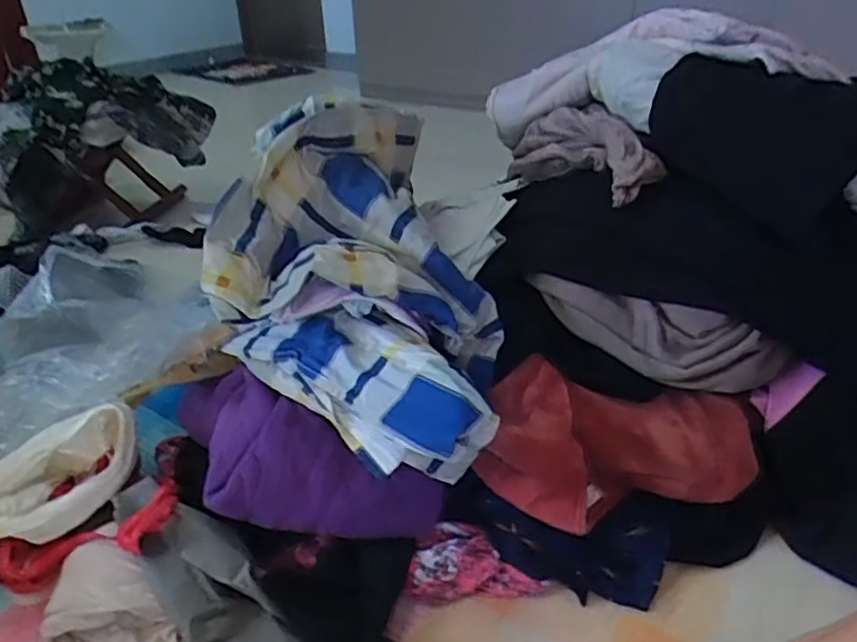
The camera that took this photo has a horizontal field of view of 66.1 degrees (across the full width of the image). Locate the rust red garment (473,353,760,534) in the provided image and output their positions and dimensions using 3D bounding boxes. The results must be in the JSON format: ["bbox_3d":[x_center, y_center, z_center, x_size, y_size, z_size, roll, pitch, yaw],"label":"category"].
[{"bbox_3d":[0.208,0.134,0.708,0.301,0.100,0.142,2,31,7],"label":"rust red garment"}]

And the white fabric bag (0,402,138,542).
[{"bbox_3d":[-0.400,0.176,0.710,0.205,0.075,0.106,-35,71,-2],"label":"white fabric bag"}]

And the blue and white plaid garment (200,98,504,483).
[{"bbox_3d":[-0.070,-0.072,0.722,0.287,0.234,0.440,0,31,5],"label":"blue and white plaid garment"}]

